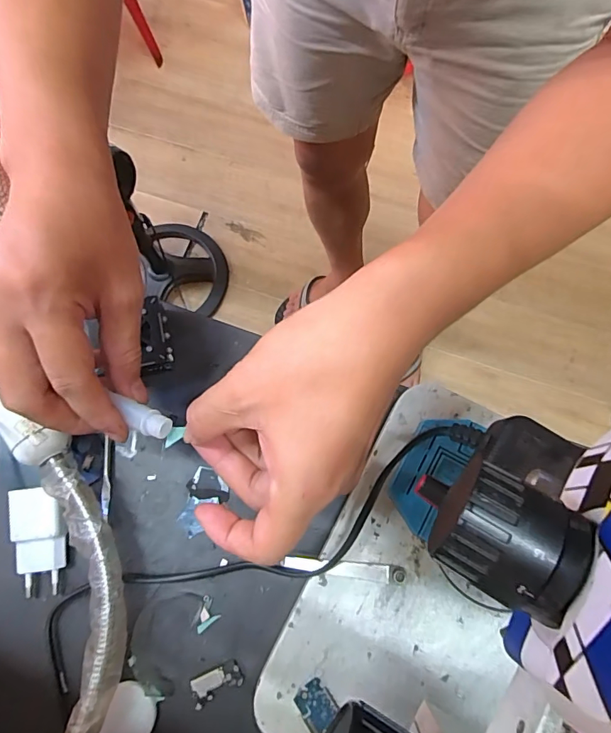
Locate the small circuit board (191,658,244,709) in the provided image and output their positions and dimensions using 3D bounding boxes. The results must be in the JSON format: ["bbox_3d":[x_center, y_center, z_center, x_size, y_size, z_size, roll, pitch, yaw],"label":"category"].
[{"bbox_3d":[-0.060,0.212,0.301,0.035,0.004,0.017,-26,76,-6],"label":"small circuit board"}]

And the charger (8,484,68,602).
[{"bbox_3d":[-0.186,0.123,0.318,0.034,0.025,0.070,-8,75,-1],"label":"charger"}]

